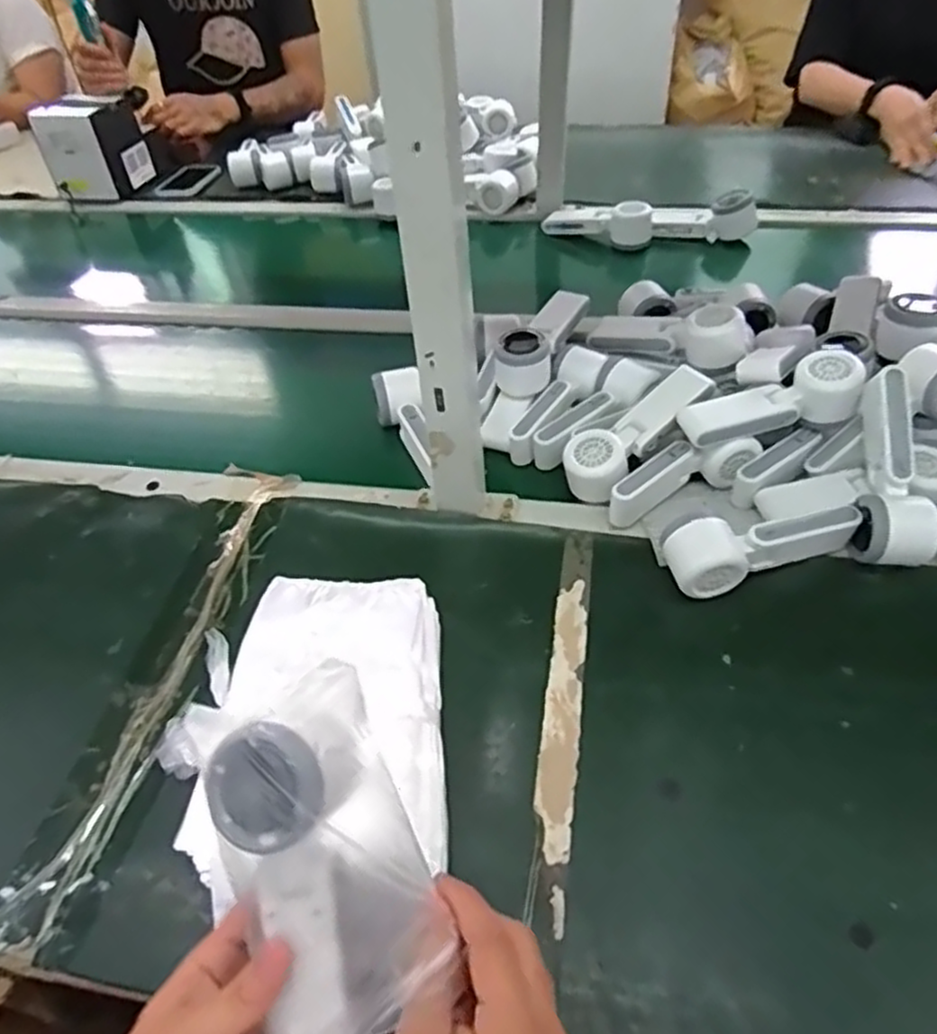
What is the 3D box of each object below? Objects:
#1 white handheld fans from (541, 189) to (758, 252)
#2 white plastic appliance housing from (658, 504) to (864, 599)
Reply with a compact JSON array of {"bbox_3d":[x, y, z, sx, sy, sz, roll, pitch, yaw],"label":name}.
[{"bbox_3d":[0.268,-0.450,1.060,0.300,0.063,0.062,6,47,10],"label":"white handheld fans"},{"bbox_3d":[0.246,0.025,0.596,0.165,0.058,0.050,-11,49,-4],"label":"white plastic appliance housing"}]

